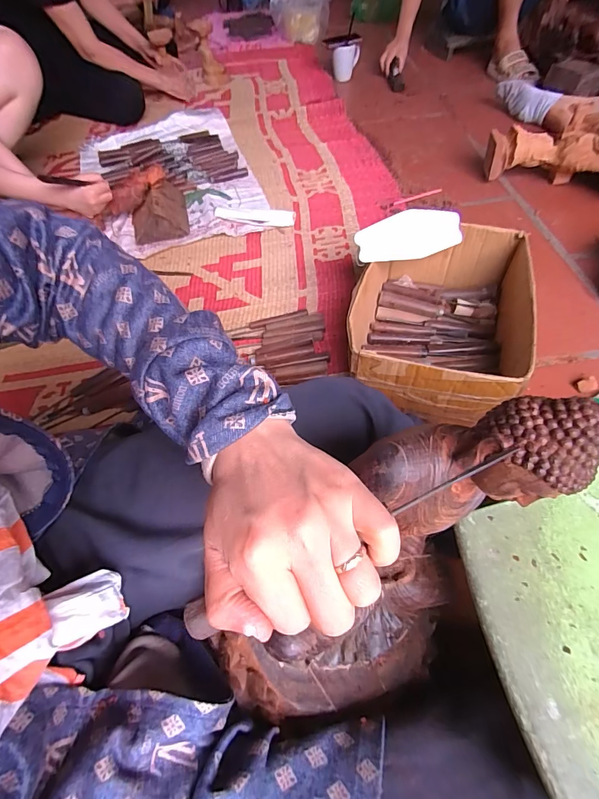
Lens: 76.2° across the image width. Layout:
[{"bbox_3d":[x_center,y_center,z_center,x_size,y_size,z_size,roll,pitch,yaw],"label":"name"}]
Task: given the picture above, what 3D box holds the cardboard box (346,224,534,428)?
[{"bbox_3d":[0.220,-0.136,0.646,0.258,0.172,0.323,13,59,13],"label":"cardboard box"}]

